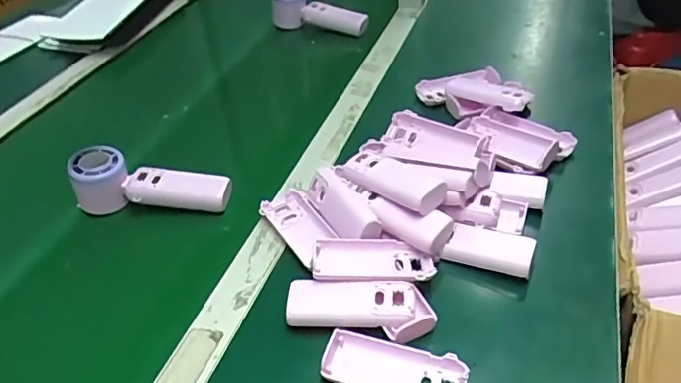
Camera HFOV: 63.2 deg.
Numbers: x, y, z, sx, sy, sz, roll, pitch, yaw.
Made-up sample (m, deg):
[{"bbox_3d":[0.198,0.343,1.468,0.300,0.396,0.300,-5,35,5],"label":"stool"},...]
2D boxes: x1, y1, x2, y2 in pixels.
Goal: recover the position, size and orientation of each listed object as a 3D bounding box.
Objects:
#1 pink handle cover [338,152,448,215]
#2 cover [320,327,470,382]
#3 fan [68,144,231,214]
[{"bbox_3d":[0.046,-0.015,0.540,0.041,0.024,0.124,-36,48,-29],"label":"pink handle cover"},{"bbox_3d":[0.041,0.141,0.429,0.108,0.019,0.047,11,44,20],"label":"cover"},{"bbox_3d":[-0.204,-0.010,0.593,0.163,0.052,0.051,2,41,10],"label":"fan"}]

